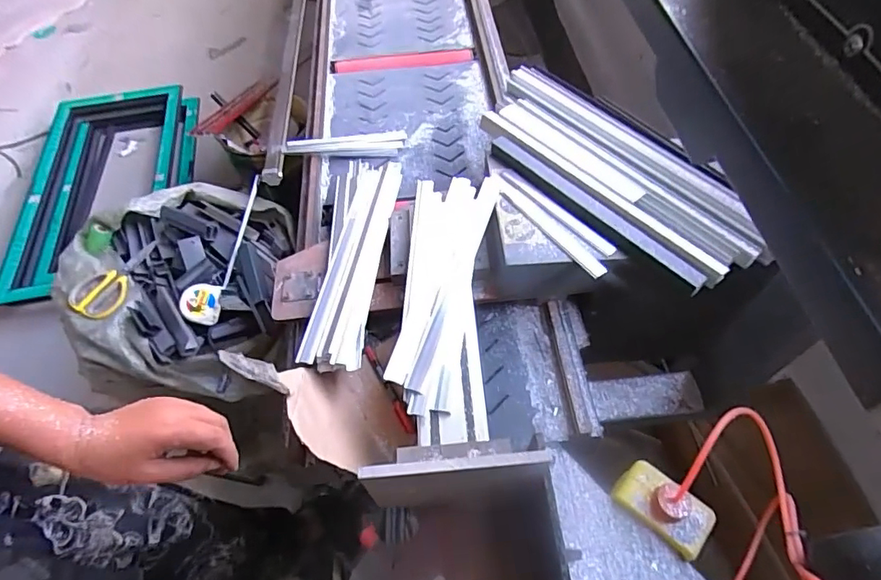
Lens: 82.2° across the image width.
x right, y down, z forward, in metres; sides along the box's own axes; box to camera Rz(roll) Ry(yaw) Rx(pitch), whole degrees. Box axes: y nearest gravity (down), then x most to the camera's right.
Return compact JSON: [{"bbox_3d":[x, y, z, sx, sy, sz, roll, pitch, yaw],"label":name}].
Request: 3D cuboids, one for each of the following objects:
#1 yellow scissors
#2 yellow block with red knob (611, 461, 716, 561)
[{"bbox_3d":[-0.560,-0.016,0.888,0.085,0.018,0.168,35,65,23],"label":"yellow scissors"},{"bbox_3d":[0.254,0.242,0.568,0.100,0.040,0.063,36,65,24],"label":"yellow block with red knob"}]

